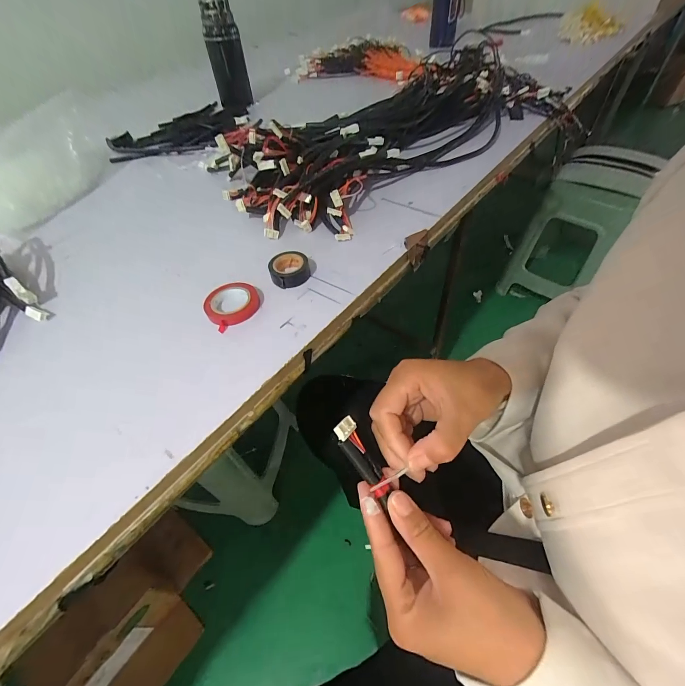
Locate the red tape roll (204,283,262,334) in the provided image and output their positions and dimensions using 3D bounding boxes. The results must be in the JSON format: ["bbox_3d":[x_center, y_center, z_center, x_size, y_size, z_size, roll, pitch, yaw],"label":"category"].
[{"bbox_3d":[-0.125,-0.046,0.372,0.061,0.013,0.056,-2,51,3],"label":"red tape roll"}]

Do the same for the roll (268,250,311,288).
[{"bbox_3d":[-0.064,-0.089,0.394,0.047,0.019,0.047,-22,53,-13],"label":"roll"}]

